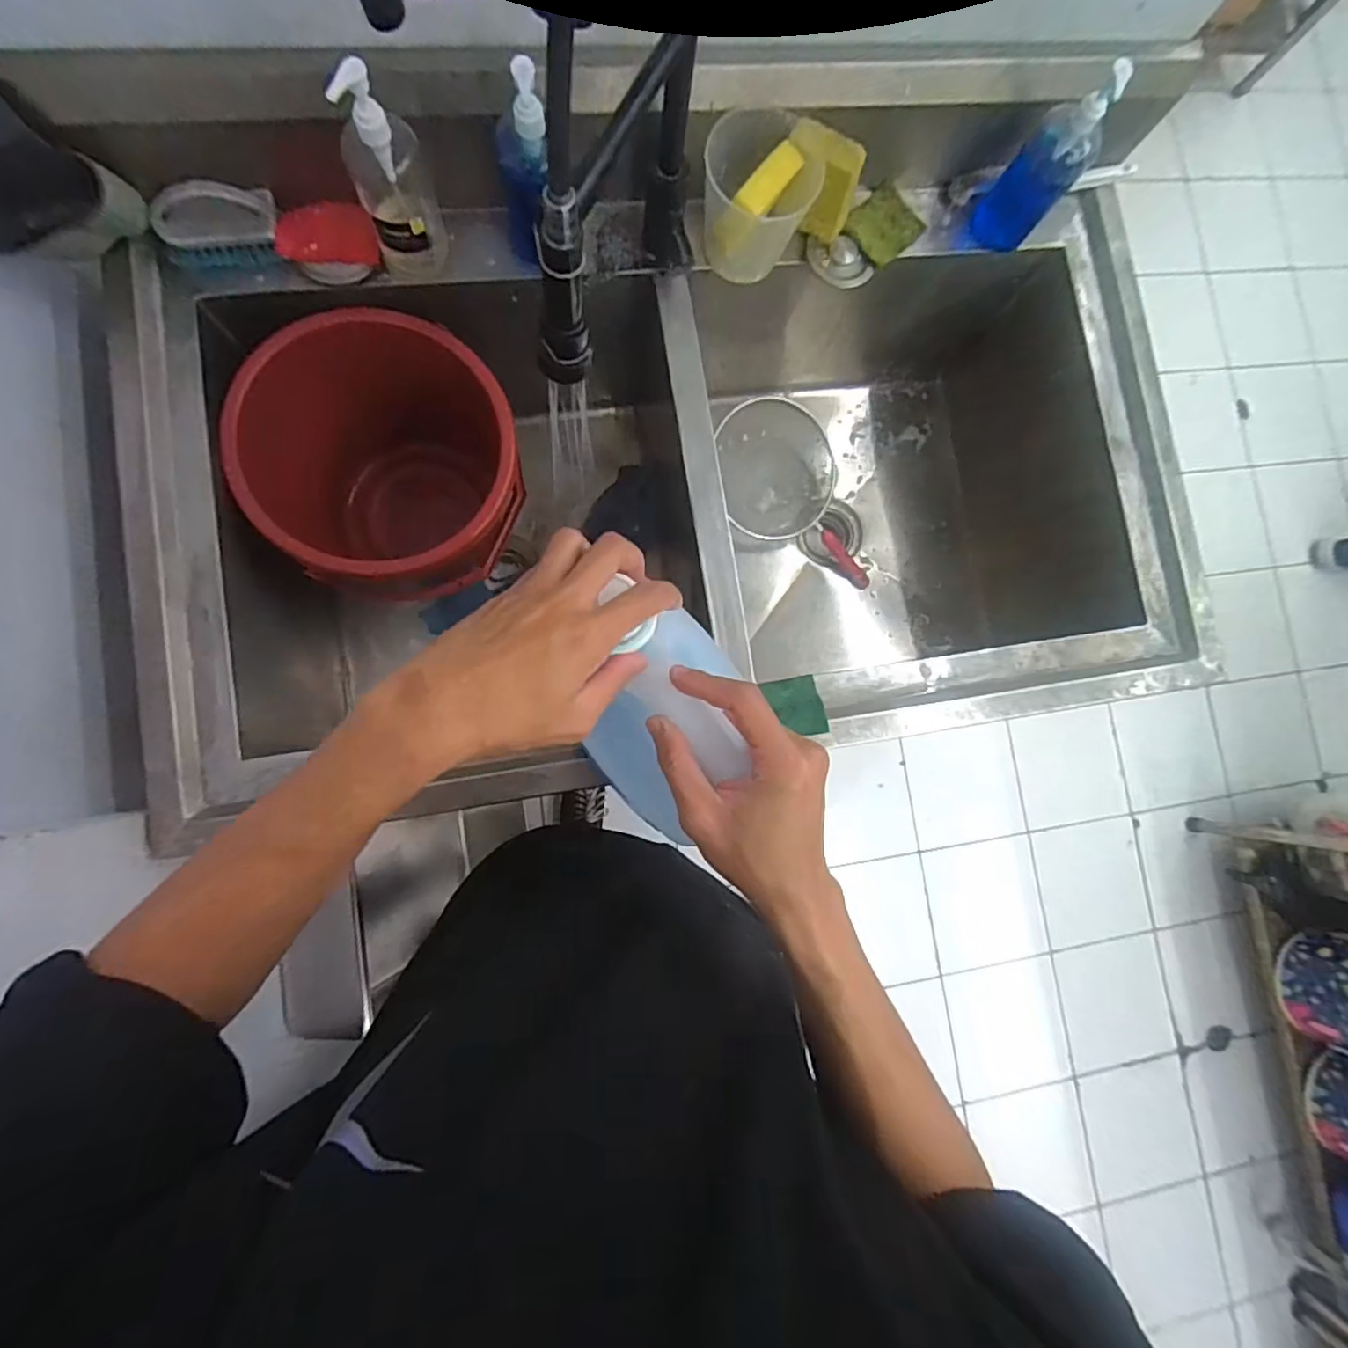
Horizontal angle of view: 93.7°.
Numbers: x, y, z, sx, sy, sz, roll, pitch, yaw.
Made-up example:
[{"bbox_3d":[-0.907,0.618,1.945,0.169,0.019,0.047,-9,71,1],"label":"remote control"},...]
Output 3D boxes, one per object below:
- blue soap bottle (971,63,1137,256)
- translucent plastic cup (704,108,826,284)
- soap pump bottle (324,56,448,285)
[{"bbox_3d":[0.417,-0.568,0.707,0.074,0.191,0.041,28,82,-4],"label":"blue soap bottle"},{"bbox_3d":[0.090,-0.522,0.701,0.118,0.106,0.107,-20,87,-9],"label":"translucent plastic cup"},{"bbox_3d":[-0.272,-0.475,0.609,0.070,0.205,0.058,-18,87,-8],"label":"soap pump bottle"}]

